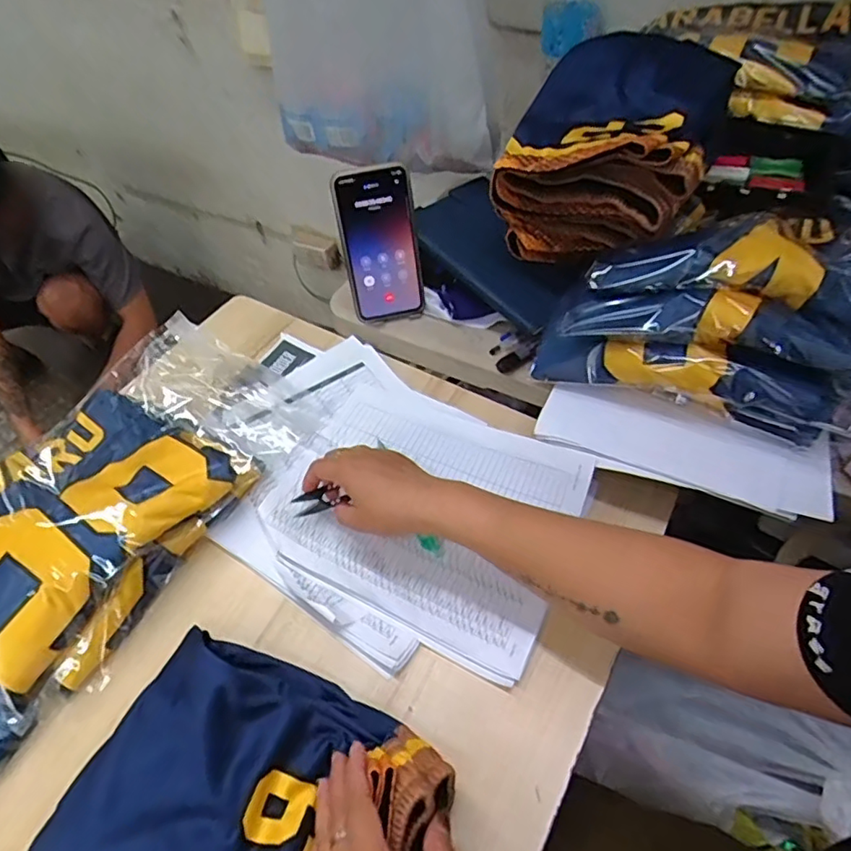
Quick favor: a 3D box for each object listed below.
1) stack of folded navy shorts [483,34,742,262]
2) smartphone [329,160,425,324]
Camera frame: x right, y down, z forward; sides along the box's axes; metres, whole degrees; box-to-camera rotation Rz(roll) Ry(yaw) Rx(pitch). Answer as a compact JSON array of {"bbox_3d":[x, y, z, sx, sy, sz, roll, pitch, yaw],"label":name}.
[{"bbox_3d":[0.201,-0.292,0.616,0.196,0.159,0.249,17,53,20],"label":"stack of folded navy shorts"},{"bbox_3d":[-0.049,-0.199,0.627,0.084,0.169,0.013,-14,36,-7],"label":"smartphone"}]

